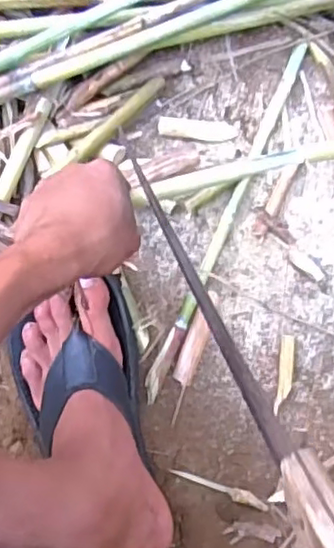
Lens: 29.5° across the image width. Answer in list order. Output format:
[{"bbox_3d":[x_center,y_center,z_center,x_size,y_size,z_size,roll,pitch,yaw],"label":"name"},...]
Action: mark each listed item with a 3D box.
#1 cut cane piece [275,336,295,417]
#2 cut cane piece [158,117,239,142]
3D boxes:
[{"bbox_3d":[0.110,0.094,0.588,0.013,0.012,0.073,6,89,-3],"label":"cut cane piece"},{"bbox_3d":[0.028,-0.130,0.572,0.071,0.007,0.018,4,89,-3],"label":"cut cane piece"}]

